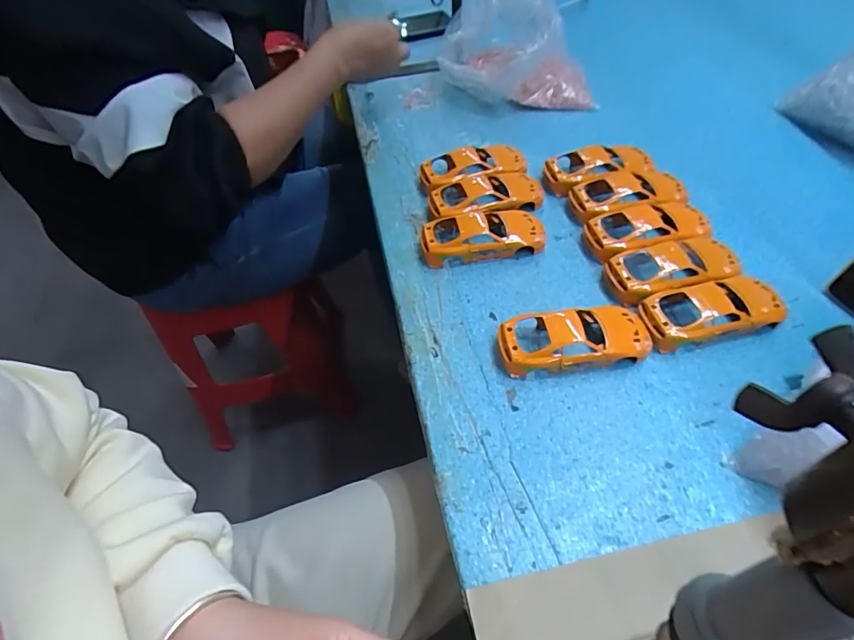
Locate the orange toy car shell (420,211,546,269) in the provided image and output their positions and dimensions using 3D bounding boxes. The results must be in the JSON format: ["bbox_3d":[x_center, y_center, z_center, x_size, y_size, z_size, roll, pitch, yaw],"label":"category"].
[{"bbox_3d":[0.057,-0.094,0.494,0.125,0.031,0.063,-7,53,-2],"label":"orange toy car shell"}]

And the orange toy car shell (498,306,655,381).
[{"bbox_3d":[0.127,0.016,0.413,0.129,0.026,0.051,-8,53,-2],"label":"orange toy car shell"}]

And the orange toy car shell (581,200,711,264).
[{"bbox_3d":[0.227,-0.096,0.489,0.135,0.024,0.057,-17,54,-9],"label":"orange toy car shell"}]

